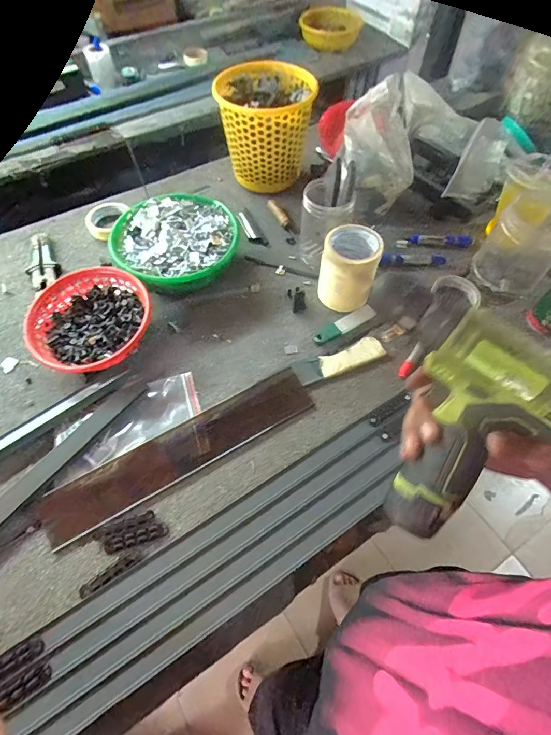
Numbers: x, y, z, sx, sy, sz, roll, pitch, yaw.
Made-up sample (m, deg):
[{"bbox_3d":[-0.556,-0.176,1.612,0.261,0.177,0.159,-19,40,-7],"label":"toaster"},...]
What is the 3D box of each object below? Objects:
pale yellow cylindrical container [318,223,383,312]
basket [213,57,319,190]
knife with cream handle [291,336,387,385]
[{"bbox_3d":[0.127,-0.172,0.677,0.091,0.122,0.089,1,60,-1],"label":"pale yellow cylindrical container"},{"bbox_3d":[-0.021,-0.468,0.800,0.183,0.201,0.151,0,60,-1],"label":"basket"},{"bbox_3d":[0.106,-0.012,0.645,0.150,0.027,0.044,-19,62,-12],"label":"knife with cream handle"}]

